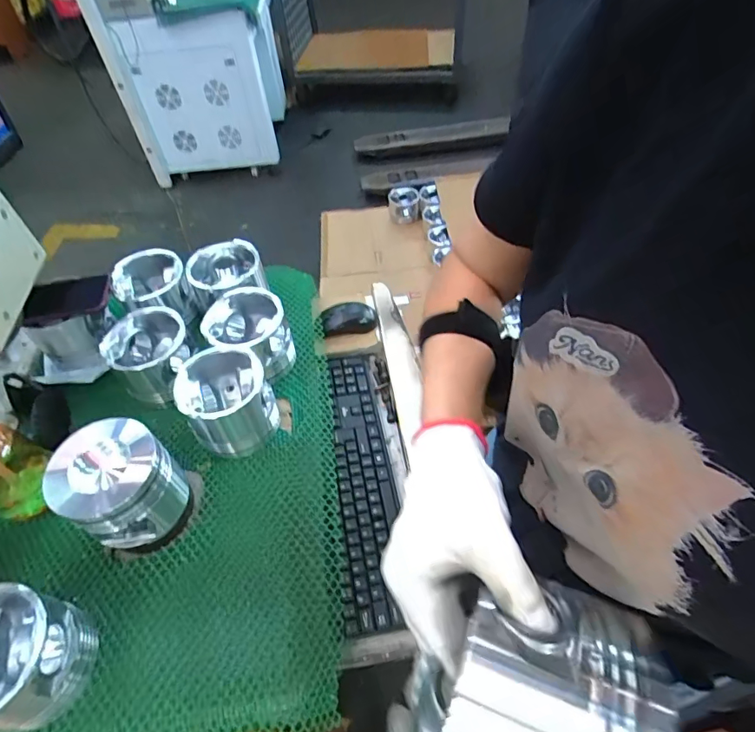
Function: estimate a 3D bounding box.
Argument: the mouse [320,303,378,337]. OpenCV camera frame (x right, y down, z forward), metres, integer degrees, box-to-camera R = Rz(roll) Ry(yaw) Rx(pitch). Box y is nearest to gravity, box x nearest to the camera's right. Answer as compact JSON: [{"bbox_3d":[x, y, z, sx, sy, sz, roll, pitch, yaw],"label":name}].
[{"bbox_3d":[-0.050,-0.084,0.856,0.098,0.032,0.057,-17,52,-9],"label":"mouse"}]

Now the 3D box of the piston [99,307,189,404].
[{"bbox_3d":[-0.323,-0.017,0.697,0.112,0.086,0.114,-32,55,-19],"label":"piston"}]

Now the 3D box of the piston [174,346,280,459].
[{"bbox_3d":[-0.197,0.044,0.642,0.107,0.100,0.125,-20,52,-11],"label":"piston"}]

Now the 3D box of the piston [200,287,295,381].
[{"bbox_3d":[-0.189,-0.043,0.716,0.114,0.092,0.117,-12,51,-4],"label":"piston"}]

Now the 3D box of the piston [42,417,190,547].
[{"bbox_3d":[-0.282,0.130,0.536,0.097,0.125,0.105,-25,53,-14],"label":"piston"}]

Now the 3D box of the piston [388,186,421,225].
[{"bbox_3d":[0.100,-0.606,1.817,0.115,0.097,0.109,-8,51,-1],"label":"piston"}]

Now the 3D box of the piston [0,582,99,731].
[{"bbox_3d":[-0.349,0.283,0.468,0.102,0.109,0.111,-2,51,3],"label":"piston"}]

